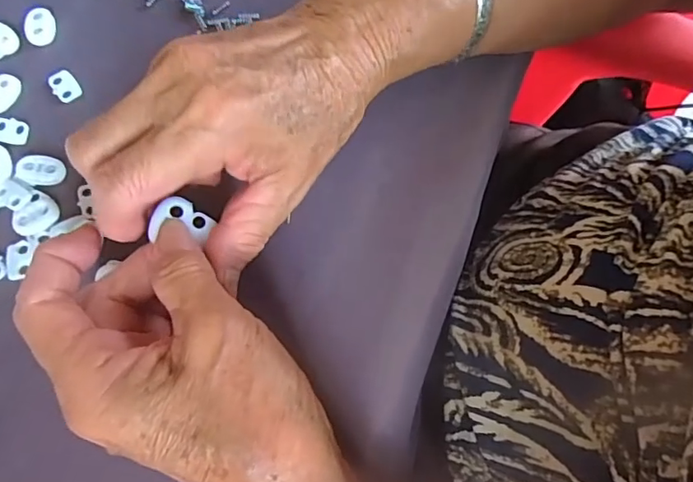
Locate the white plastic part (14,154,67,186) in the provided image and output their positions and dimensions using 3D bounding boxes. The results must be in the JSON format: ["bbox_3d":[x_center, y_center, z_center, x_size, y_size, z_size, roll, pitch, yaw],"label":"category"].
[{"bbox_3d":[-0.156,-0.036,0.265,0.025,0.004,0.015,1,75,-1],"label":"white plastic part"}]

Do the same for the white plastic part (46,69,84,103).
[{"bbox_3d":[-0.152,-0.084,0.281,0.013,0.004,0.019,-35,79,-10],"label":"white plastic part"}]

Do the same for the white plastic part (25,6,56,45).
[{"bbox_3d":[-0.169,-0.118,0.289,0.015,0.004,0.021,-2,75,-2],"label":"white plastic part"}]

